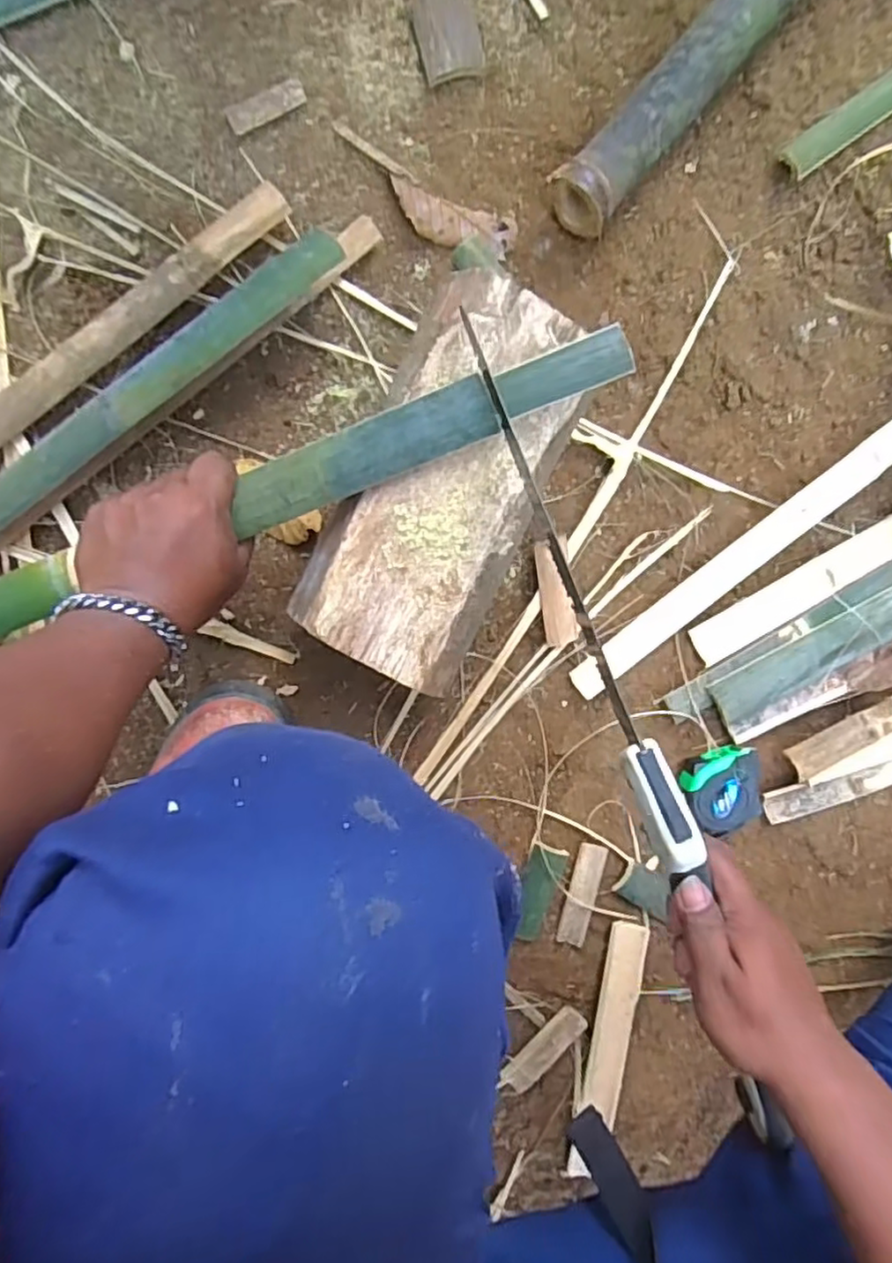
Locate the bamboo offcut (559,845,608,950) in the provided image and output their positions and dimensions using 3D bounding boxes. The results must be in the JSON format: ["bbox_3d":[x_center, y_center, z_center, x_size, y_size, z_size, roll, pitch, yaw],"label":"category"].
[{"bbox_3d":[0.126,0.243,0.613,0.025,0.004,0.098,14,96,4],"label":"bamboo offcut"}]

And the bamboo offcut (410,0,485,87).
[{"bbox_3d":[0.001,-0.483,0.535,0.053,0.015,0.065,-21,96,-10],"label":"bamboo offcut"}]

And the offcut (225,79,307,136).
[{"bbox_3d":[-0.141,-0.414,0.524,0.064,0.005,0.019,-31,113,-5],"label":"offcut"}]

